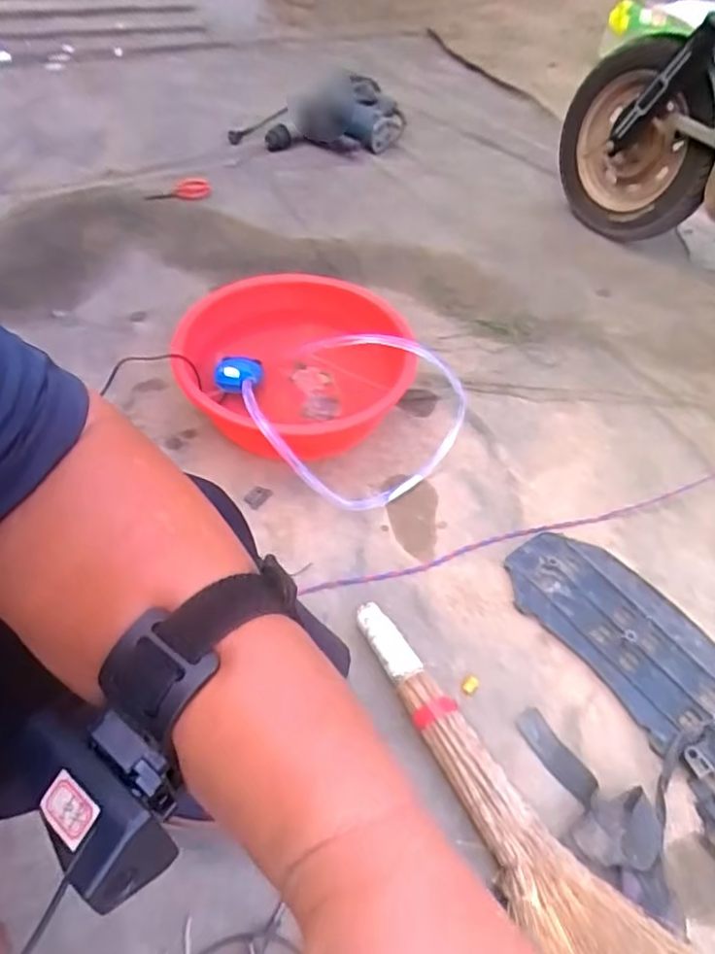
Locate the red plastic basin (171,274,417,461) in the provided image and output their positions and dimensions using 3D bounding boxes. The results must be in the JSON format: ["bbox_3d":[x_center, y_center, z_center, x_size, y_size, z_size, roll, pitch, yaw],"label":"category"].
[{"bbox_3d":[-0.100,-0.181,1.071,0.376,0.123,0.398,1,51,-1],"label":"red plastic basin"}]

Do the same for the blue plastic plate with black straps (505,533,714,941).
[{"bbox_3d":[0.348,0.268,0.783,0.284,0.030,0.462,4,51,2],"label":"blue plastic plate with black straps"}]

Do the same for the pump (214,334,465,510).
[{"bbox_3d":[-0.016,-0.126,1.053,0.341,0.140,0.339,-26,56,-21],"label":"pump"}]

